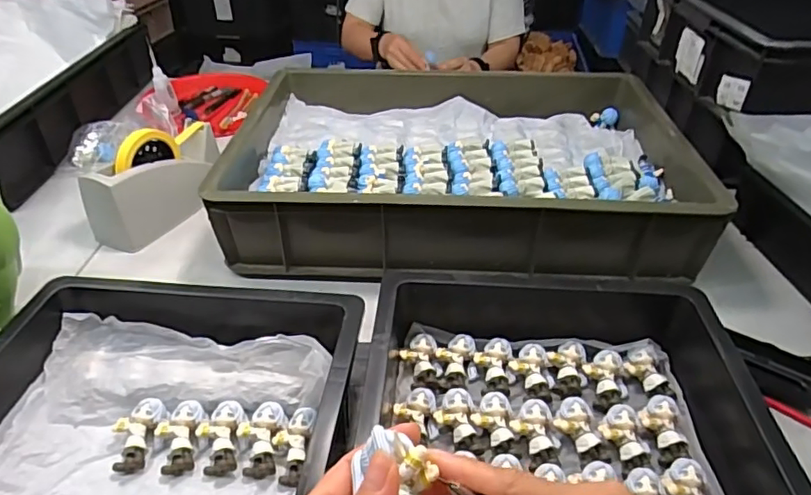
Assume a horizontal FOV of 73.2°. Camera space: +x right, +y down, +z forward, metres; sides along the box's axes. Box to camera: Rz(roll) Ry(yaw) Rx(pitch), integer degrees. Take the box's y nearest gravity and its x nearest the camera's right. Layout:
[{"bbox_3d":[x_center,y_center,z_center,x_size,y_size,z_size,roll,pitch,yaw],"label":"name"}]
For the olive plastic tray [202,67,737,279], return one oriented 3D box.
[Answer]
[{"bbox_3d":[0.071,-0.127,0.763,0.566,0.103,0.397,1,37,1],"label":"olive plastic tray"}]

